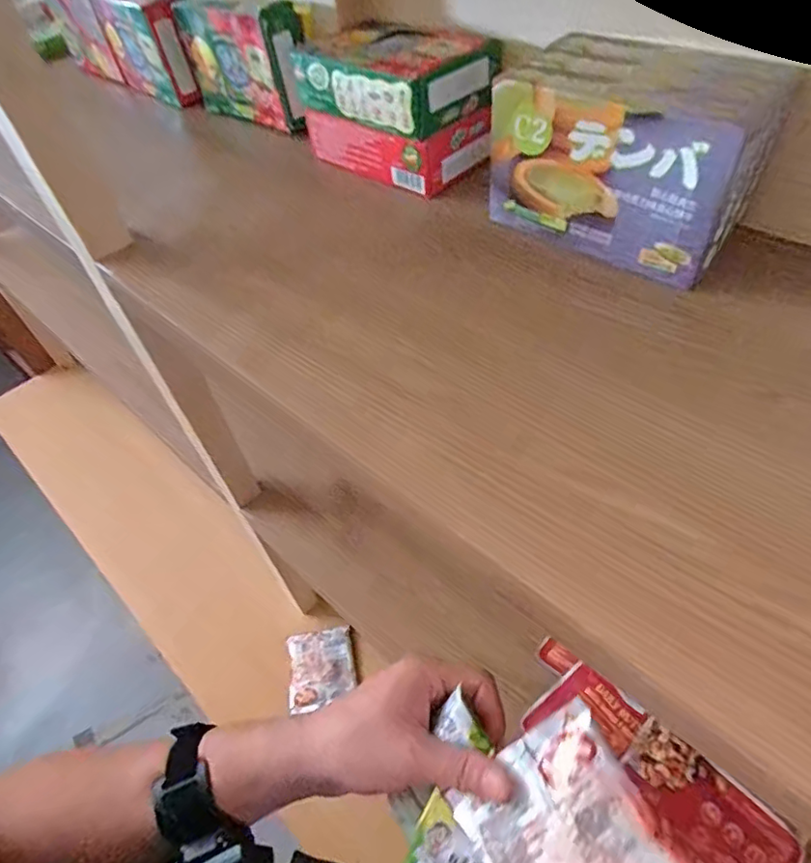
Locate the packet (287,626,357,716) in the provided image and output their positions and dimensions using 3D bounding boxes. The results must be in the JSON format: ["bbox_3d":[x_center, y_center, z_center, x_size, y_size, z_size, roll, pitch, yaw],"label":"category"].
[{"bbox_3d":[-0.132,0.367,0.846,0.100,0.018,0.113,-11,50,-5],"label":"packet"}]

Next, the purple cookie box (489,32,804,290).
[{"bbox_3d":[0.140,-0.170,0.331,0.149,0.089,0.084,32,59,28],"label":"purple cookie box"}]

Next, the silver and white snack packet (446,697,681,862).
[{"bbox_3d":[0.087,0.225,0.291,0.098,0.014,0.109,-40,50,8],"label":"silver and white snack packet"}]

